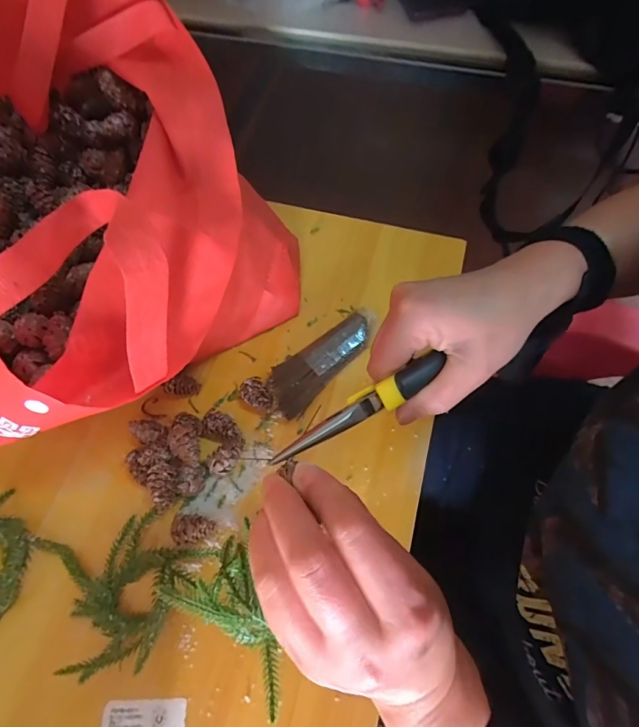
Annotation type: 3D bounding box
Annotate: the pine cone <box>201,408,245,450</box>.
[{"bbox_3d":[-0.083,0.059,0.361,0.044,0.020,0.023,28,70,13],"label":"pine cone"}]

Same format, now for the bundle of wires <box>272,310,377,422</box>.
[{"bbox_3d":[0.004,-0.005,0.383,0.042,0.027,0.126,41,74,17],"label":"bundle of wires"}]

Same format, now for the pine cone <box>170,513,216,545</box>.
[{"bbox_3d":[-0.100,0.131,0.328,0.032,0.018,0.021,0,67,2],"label":"pine cone"}]

